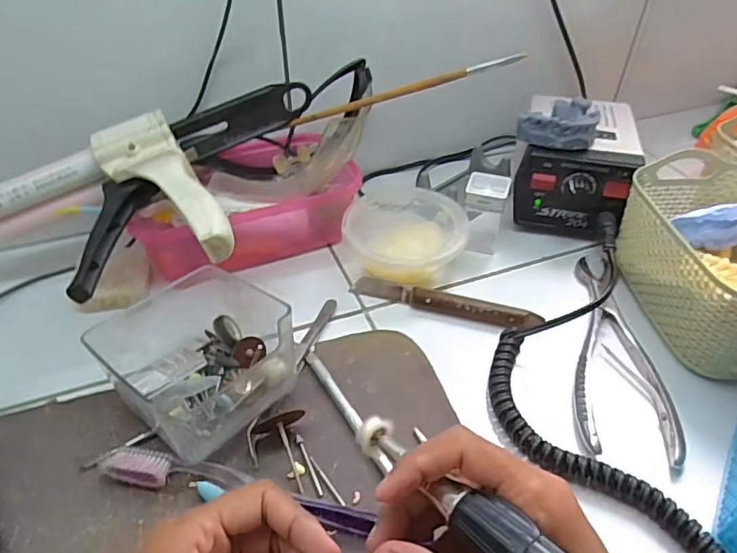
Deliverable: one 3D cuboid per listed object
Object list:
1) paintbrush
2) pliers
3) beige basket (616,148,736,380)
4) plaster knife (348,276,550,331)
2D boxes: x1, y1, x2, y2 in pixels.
[{"bbox_3d":[0.023,-0.144,0.418,0.194,0.009,0.014,-7,36,27],"label":"paintbrush"},{"bbox_3d":[0.182,0.048,0.395,0.063,0.009,0.189,8,42,9],"label":"pliers"},{"bbox_3d":[0.266,-0.012,0.398,0.118,0.091,0.177,-5,41,-5],"label":"beige basket"},{"bbox_3d":[0.058,0.023,0.420,0.148,0.016,0.016,15,43,16],"label":"plaster knife"}]

